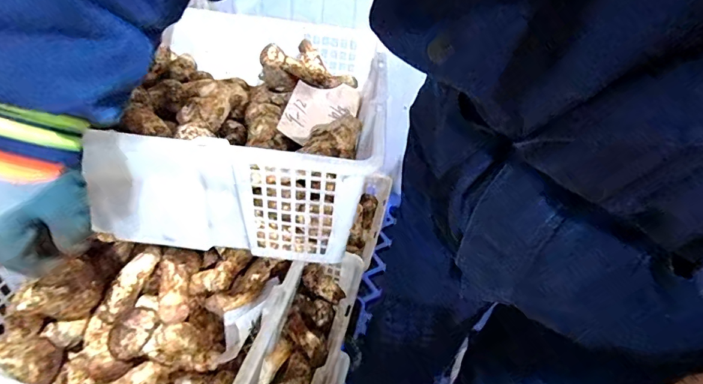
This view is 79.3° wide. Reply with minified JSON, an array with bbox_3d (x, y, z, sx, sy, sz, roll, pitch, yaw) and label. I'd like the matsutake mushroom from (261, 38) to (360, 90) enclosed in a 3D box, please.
[{"bbox_3d":[-0.062,-0.184,0.622,0.142,0.037,0.074,14,44,7],"label":"matsutake mushroom"}]

